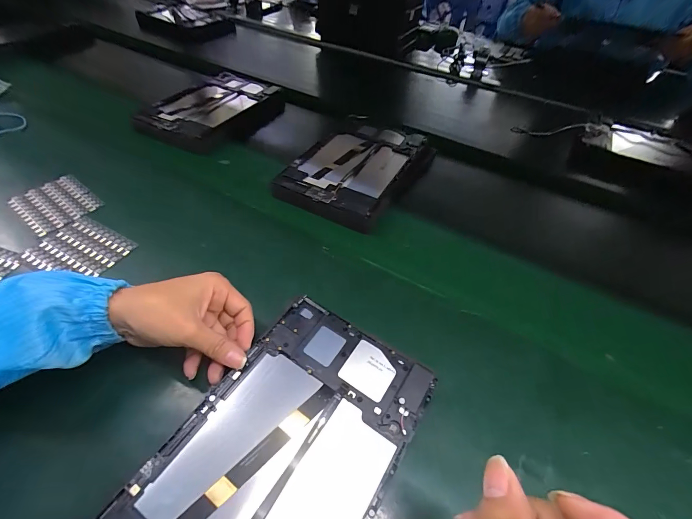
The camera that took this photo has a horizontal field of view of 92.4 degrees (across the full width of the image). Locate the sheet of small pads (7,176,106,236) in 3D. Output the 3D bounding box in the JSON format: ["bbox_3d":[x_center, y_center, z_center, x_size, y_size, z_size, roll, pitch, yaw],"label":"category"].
[{"bbox_3d":[-0.381,-0.074,0.437,0.093,0.006,0.080,35,58,18],"label":"sheet of small pads"}]

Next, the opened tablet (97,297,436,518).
[{"bbox_3d":[-0.048,0.143,0.243,0.148,0.012,0.234,28,52,18],"label":"opened tablet"}]

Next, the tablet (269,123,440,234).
[{"bbox_3d":[0.021,-0.140,0.507,0.158,0.030,0.234,27,52,17],"label":"tablet"}]

